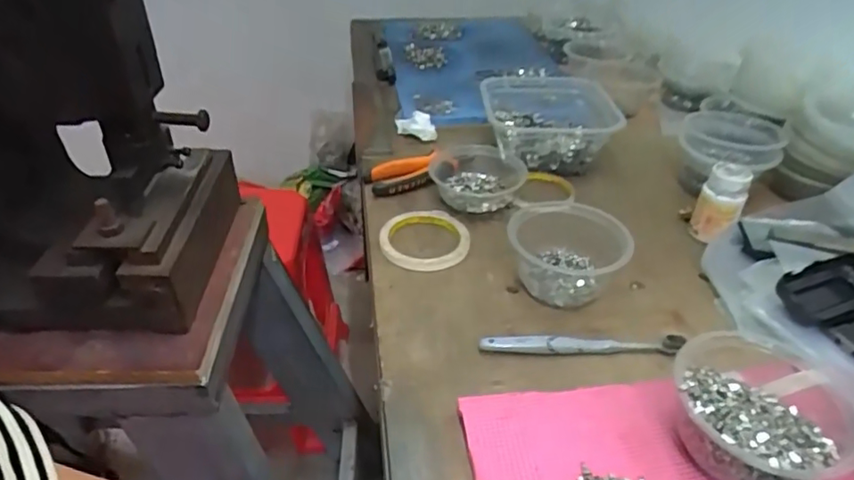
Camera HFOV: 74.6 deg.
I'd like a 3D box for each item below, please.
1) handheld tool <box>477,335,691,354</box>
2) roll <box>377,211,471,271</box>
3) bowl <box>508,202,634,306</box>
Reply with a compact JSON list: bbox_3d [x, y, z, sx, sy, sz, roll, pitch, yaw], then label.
[{"bbox_3d":[0.136,0.091,0.497,0.177,0.008,0.018,-1,37,0],"label":"handheld tool"},{"bbox_3d":[-0.001,-0.005,0.623,0.096,0.016,0.099,-1,37,1],"label":"roll"},{"bbox_3d":[0.141,0.011,0.560,0.119,0.059,0.100,10,38,15],"label":"bowl"}]

